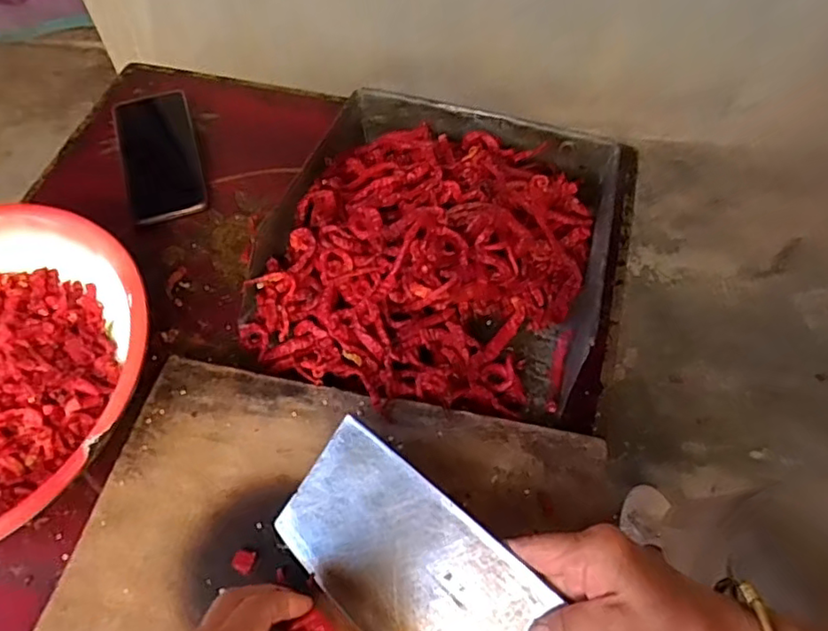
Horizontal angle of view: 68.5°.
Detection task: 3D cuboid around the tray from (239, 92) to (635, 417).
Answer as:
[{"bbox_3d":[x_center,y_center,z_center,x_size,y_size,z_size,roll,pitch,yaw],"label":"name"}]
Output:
[{"bbox_3d":[0.031,-0.068,0.536,0.287,0.062,0.320,17,60,12],"label":"tray"}]

